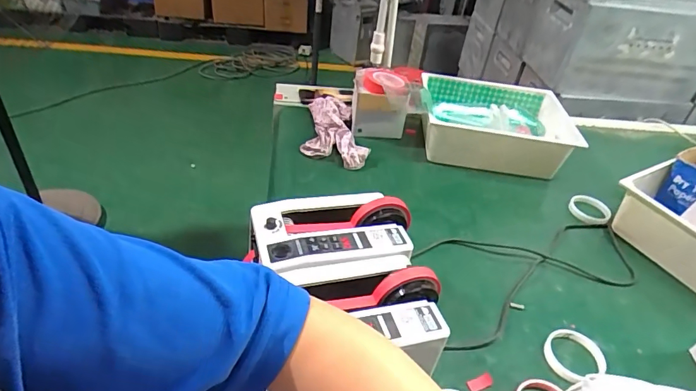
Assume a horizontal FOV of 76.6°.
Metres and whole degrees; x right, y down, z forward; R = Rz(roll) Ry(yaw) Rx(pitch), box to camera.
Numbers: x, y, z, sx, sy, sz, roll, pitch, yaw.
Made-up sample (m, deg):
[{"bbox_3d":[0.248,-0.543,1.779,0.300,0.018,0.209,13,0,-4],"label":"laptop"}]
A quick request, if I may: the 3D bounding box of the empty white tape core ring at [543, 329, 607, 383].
[{"bbox_3d":[0.340,0.243,0.667,0.084,0.013,0.090,2,40,-2],"label":"empty white tape core ring"}]

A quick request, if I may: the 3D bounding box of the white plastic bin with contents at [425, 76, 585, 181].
[{"bbox_3d":[0.380,-0.188,1.139,0.389,0.130,0.280,11,39,4],"label":"white plastic bin with contents"}]

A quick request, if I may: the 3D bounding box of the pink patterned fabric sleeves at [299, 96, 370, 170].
[{"bbox_3d":[-0.046,-0.162,1.089,0.150,0.059,0.272,-2,40,-12],"label":"pink patterned fabric sleeves"}]

